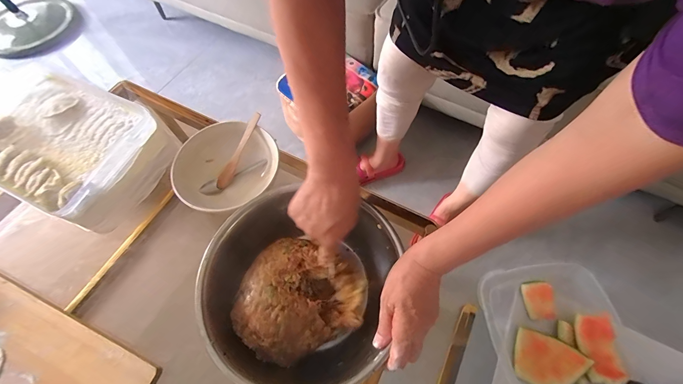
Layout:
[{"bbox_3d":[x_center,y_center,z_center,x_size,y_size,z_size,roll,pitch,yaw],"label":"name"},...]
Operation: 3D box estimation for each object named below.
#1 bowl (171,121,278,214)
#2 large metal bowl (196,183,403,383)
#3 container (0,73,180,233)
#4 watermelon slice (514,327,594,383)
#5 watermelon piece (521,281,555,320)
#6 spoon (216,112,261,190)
[{"bbox_3d":[-0.213,-0.043,0.550,0.143,0.069,0.176,42,71,18],"label":"bowl"},{"bbox_3d":[-0.055,0.133,0.437,0.257,0.100,0.269,0,64,0],"label":"large metal bowl"},{"bbox_3d":[-0.492,-0.086,0.551,0.318,0.095,0.228,24,67,11],"label":"container"},{"bbox_3d":[0.318,0.266,0.464,0.091,0.020,0.082,26,75,31],"label":"watermelon slice"},{"bbox_3d":[0.337,0.185,0.511,0.044,0.023,0.061,5,64,2],"label":"watermelon piece"},{"bbox_3d":[-0.190,-0.076,0.551,0.024,0.011,0.155,29,92,13],"label":"spoon"}]

